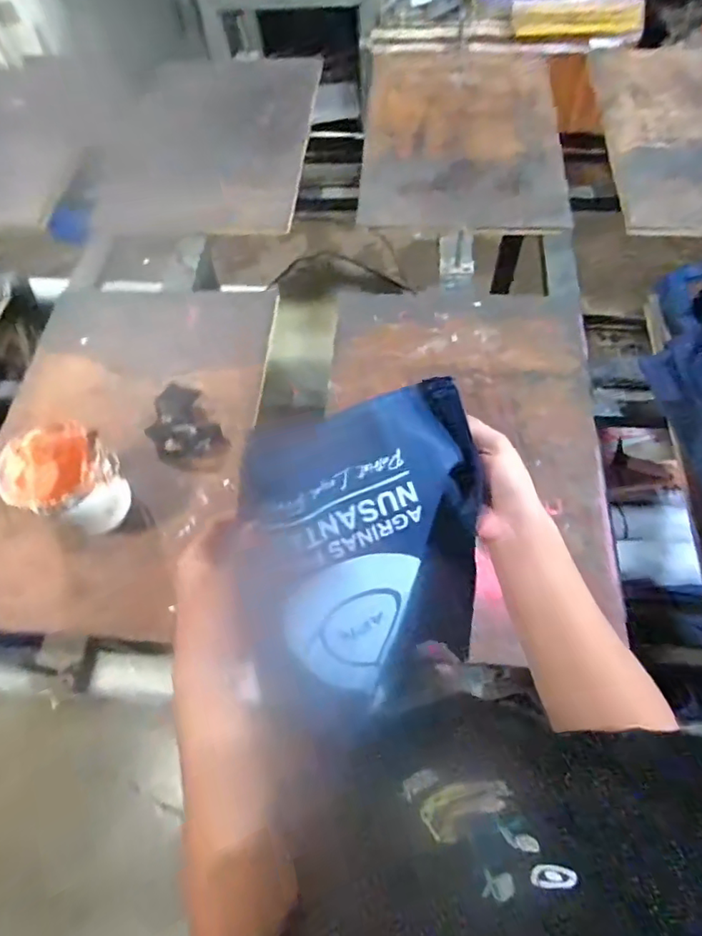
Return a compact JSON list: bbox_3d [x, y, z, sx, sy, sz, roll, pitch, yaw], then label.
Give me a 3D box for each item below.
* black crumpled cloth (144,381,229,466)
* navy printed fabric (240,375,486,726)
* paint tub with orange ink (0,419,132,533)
[{"bbox_3d":[-0.247,-0.054,0.818,0.099,0.062,0.125,-36,67,-15],"label":"black crumpled cloth"},{"bbox_3d":[0.012,0.074,0.434,0.183,0.258,0.032,-9,21,-11],"label":"navy printed fabric"},{"bbox_3d":[-0.371,0.019,0.718,0.131,0.114,0.119,33,68,17],"label":"paint tub with orange ink"}]

